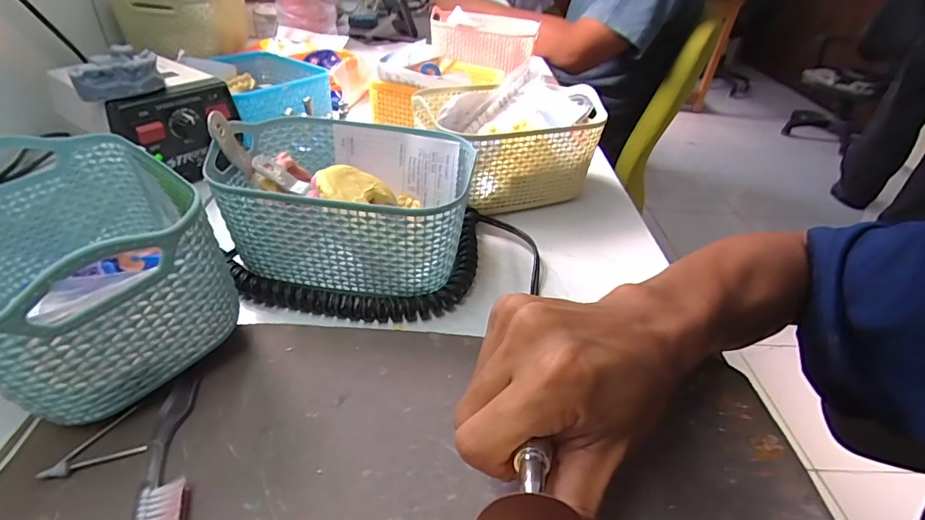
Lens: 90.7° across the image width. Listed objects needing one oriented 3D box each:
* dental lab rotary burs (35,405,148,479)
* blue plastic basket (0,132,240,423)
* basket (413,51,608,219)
[{"bbox_3d":[-0.176,0.090,0.217,0.041,0.004,0.027,-24,45,-32],"label":"dental lab rotary burs"},{"bbox_3d":[-0.214,0.002,0.254,0.172,0.095,0.113,32,45,31],"label":"blue plastic basket"},{"bbox_3d":[0.044,-0.108,0.437,0.157,0.090,0.118,-12,40,-21],"label":"basket"}]

